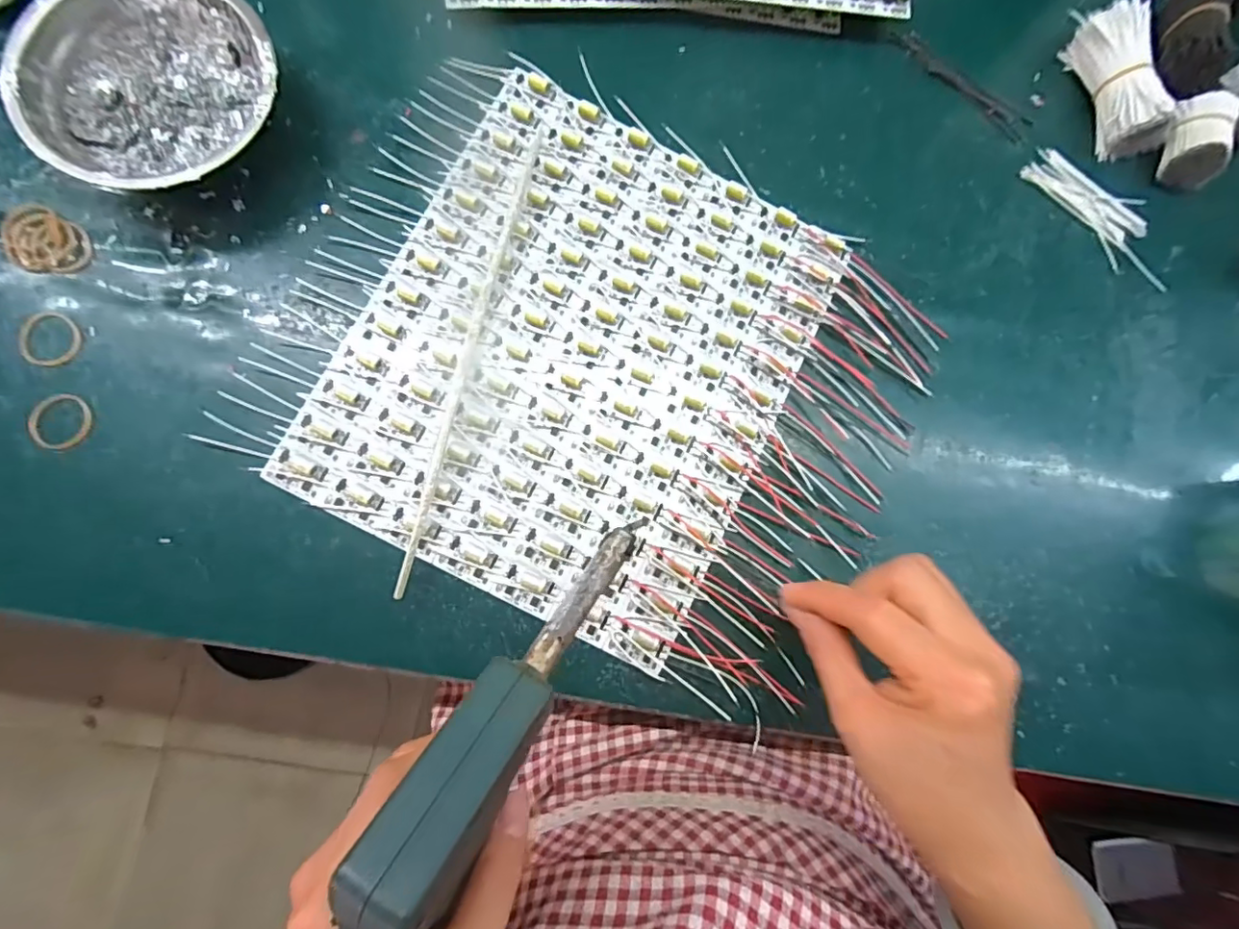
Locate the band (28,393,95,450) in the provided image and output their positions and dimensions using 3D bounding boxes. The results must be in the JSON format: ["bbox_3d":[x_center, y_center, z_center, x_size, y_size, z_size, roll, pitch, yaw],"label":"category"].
[{"bbox_3d":[-0.300,-0.023,0.292,0.031,0.004,0.031,0,88,-8],"label":"band"}]

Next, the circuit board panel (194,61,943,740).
[{"bbox_3d":[-0.005,-0.059,0.318,0.350,0.010,0.289,28,81,-2],"label":"circuit board panel"}]

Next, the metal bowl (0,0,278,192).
[{"bbox_3d":[-0.251,-0.206,0.302,0.125,0.042,0.125,1,83,-5],"label":"metal bowl"}]

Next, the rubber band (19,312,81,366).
[{"bbox_3d":[-0.311,-0.069,0.296,0.030,0.004,0.029,1,83,-5],"label":"rubber band"}]

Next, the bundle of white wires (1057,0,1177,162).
[{"bbox_3d":[0.338,-0.260,0.367,0.037,0.034,0.098,-16,85,-7],"label":"bundle of white wires"}]

